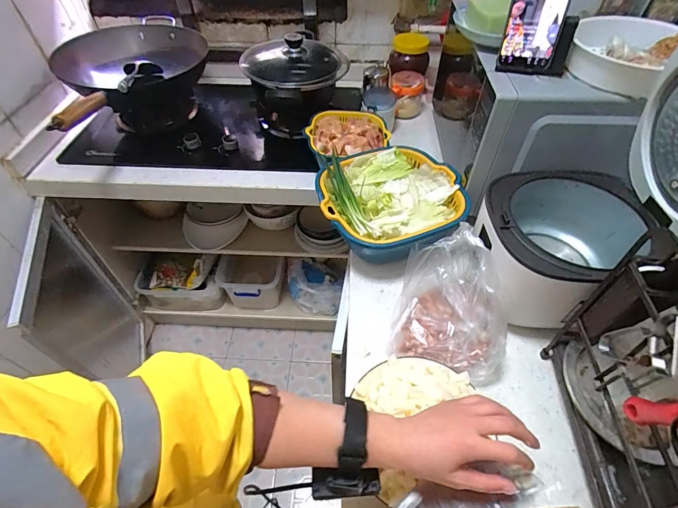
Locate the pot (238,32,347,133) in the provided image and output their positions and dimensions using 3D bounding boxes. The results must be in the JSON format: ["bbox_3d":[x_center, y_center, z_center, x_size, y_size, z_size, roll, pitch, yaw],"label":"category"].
[{"bbox_3d":[-0.101,-0.437,0.942,0.237,0.210,0.228,0,51,1],"label":"pot"}]

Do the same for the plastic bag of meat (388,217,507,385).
[{"bbox_3d":[0.177,0.073,0.553,0.171,0.135,0.174,16,53,14],"label":"plastic bag of meat"}]

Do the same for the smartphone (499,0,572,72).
[{"bbox_3d":[0.286,-0.350,0.528,0.076,0.156,0.010,12,41,15],"label":"smartphone"}]

